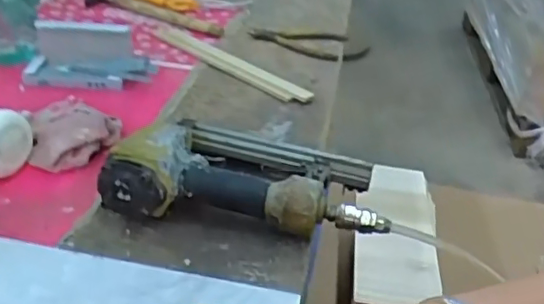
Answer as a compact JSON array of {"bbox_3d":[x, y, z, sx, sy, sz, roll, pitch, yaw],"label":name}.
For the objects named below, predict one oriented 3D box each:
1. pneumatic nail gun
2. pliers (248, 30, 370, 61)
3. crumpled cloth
[{"bbox_3d":[-0.018,0.017,0.563,0.244,0.065,0.155,9,33,4],"label":"pneumatic nail gun"},{"bbox_3d":[0.052,-0.172,0.898,0.182,0.022,0.091,18,34,20],"label":"pliers"},{"bbox_3d":[-0.213,-0.023,0.619,0.105,0.041,0.098,-6,34,-18],"label":"crumpled cloth"}]

